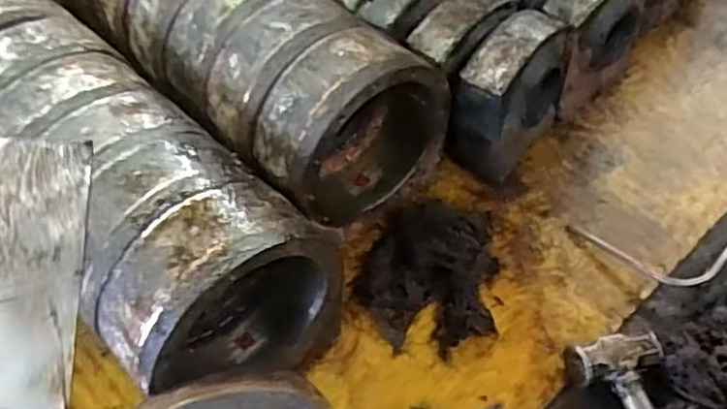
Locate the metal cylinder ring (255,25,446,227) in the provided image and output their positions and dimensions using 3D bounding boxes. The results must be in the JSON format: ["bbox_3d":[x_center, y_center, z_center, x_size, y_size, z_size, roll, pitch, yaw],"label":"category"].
[{"bbox_3d":[-0.013,-0.085,0.871,0.225,0.222,0.105,-32,56,-21],"label":"metal cylinder ring"}]

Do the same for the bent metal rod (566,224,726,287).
[{"bbox_3d":[0.355,0.060,0.893,0.200,0.030,0.073,9,54,9],"label":"bent metal rod"}]

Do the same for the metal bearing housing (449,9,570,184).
[{"bbox_3d":[0.194,-0.141,0.968,0.088,0.189,0.157,31,59,24],"label":"metal bearing housing"}]

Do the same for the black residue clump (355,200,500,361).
[{"bbox_3d":[0.077,0.080,0.885,0.166,0.044,0.192,6,52,7],"label":"black residue clump"}]

